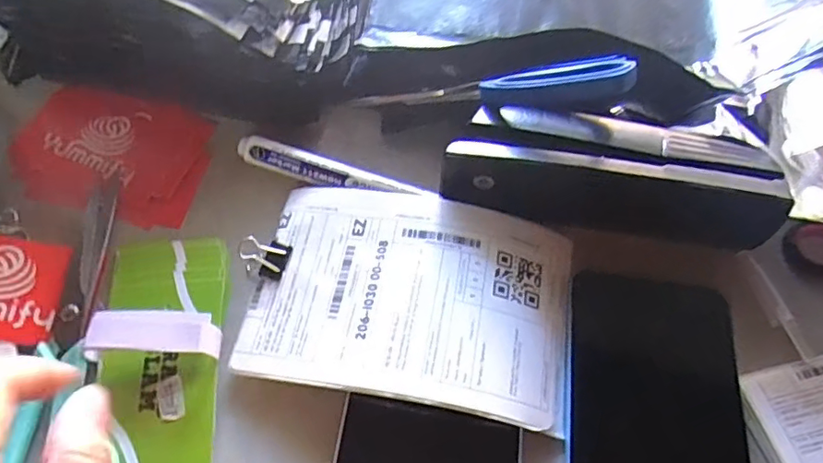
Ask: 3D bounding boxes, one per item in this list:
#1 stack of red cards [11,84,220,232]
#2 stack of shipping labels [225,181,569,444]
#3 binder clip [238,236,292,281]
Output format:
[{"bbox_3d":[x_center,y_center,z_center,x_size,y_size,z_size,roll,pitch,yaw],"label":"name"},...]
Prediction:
[{"bbox_3d":[-0.166,-0.044,0.311,0.105,0.009,0.076,11,64,4],"label":"stack of red cards"},{"bbox_3d":[0.002,0.028,0.266,0.147,0.016,0.103,10,63,4],"label":"stack of shipping labels"},{"bbox_3d":[-0.073,0.013,0.279,0.023,0.017,0.020,17,64,7],"label":"binder clip"}]

